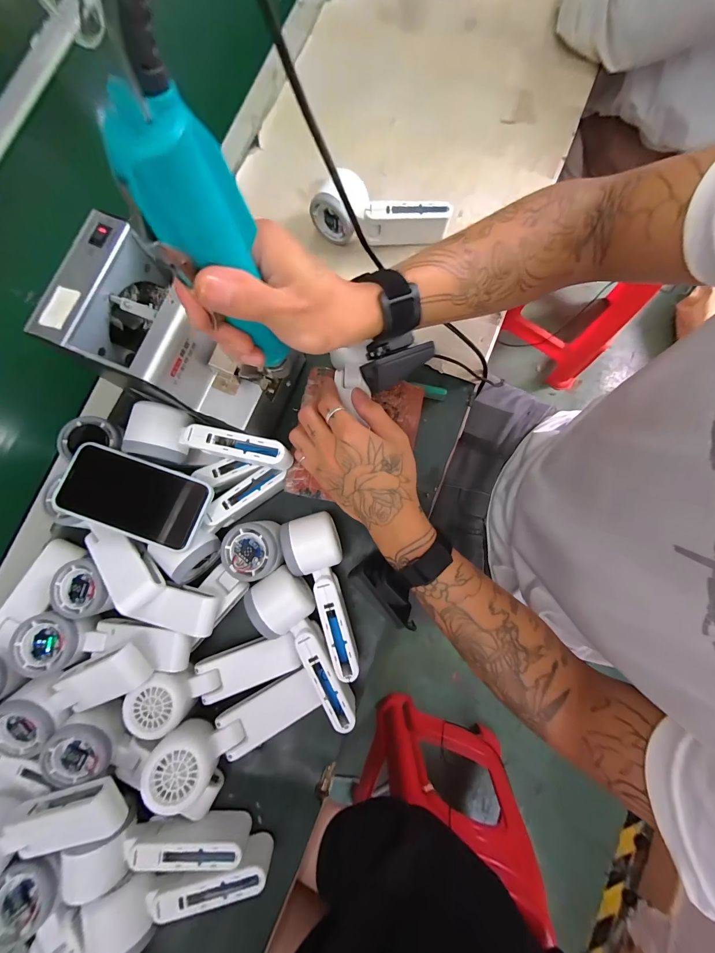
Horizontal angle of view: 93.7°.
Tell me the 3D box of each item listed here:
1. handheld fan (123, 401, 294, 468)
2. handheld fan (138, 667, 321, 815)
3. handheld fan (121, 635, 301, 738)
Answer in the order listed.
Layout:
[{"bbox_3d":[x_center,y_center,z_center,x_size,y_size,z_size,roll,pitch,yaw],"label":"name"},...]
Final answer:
[{"bbox_3d":[-0.146,-0.032,0.345,0.155,0.049,0.051,12,82,3],"label":"handheld fan"},{"bbox_3d":[-0.117,0.249,0.327,0.158,0.041,0.054,-18,79,-25],"label":"handheld fan"},{"bbox_3d":[-0.142,0.207,0.337,0.162,0.040,0.050,-12,79,-23],"label":"handheld fan"}]

